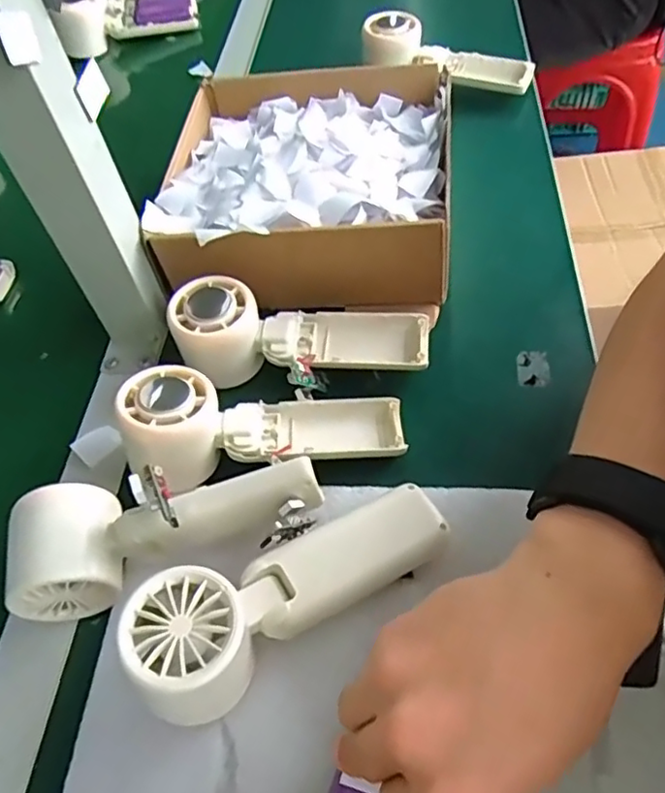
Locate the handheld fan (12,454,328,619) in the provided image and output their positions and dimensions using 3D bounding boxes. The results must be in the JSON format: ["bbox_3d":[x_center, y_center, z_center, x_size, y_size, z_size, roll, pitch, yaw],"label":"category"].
[{"bbox_3d":[-0.086,0.068,0.329,0.157,0.054,0.055,-14,53,-3],"label":"handheld fan"}]

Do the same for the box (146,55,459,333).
[{"bbox_3d":[-0.016,-0.170,0.480,0.203,0.075,0.232,2,54,9],"label":"box"}]

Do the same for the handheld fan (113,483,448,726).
[{"bbox_3d":[-0.021,0.094,0.306,0.161,0.050,0.053,-23,54,-27],"label":"handheld fan"}]

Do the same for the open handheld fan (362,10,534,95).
[{"bbox_3d":[0.110,-0.330,0.588,0.163,0.043,0.051,18,58,19],"label":"open handheld fan"}]

